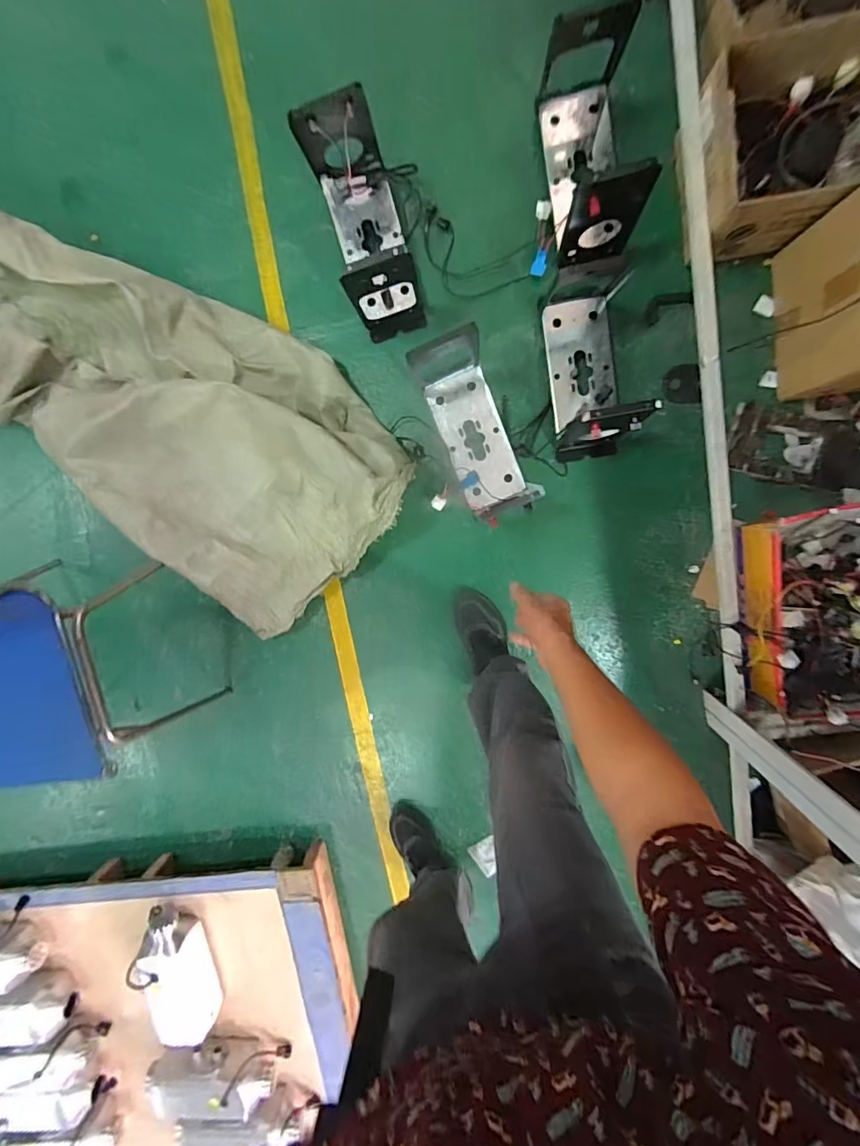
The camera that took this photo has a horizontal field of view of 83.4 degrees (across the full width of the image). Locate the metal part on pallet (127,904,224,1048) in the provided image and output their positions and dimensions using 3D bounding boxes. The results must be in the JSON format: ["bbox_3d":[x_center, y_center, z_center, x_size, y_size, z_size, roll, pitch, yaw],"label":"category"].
[{"bbox_3d":[-0.614,0.992,1.188,0.129,0.140,0.335,-15,97,7],"label":"metal part on pallet"}]

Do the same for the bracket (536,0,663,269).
[{"bbox_3d":[0.304,-0.789,0.904,0.162,0.226,0.346,-3,99,6],"label":"bracket"}]

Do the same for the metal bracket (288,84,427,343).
[{"bbox_3d":[-0.128,-0.699,0.982,0.148,0.247,0.342,-18,96,8],"label":"metal bracket"}]

